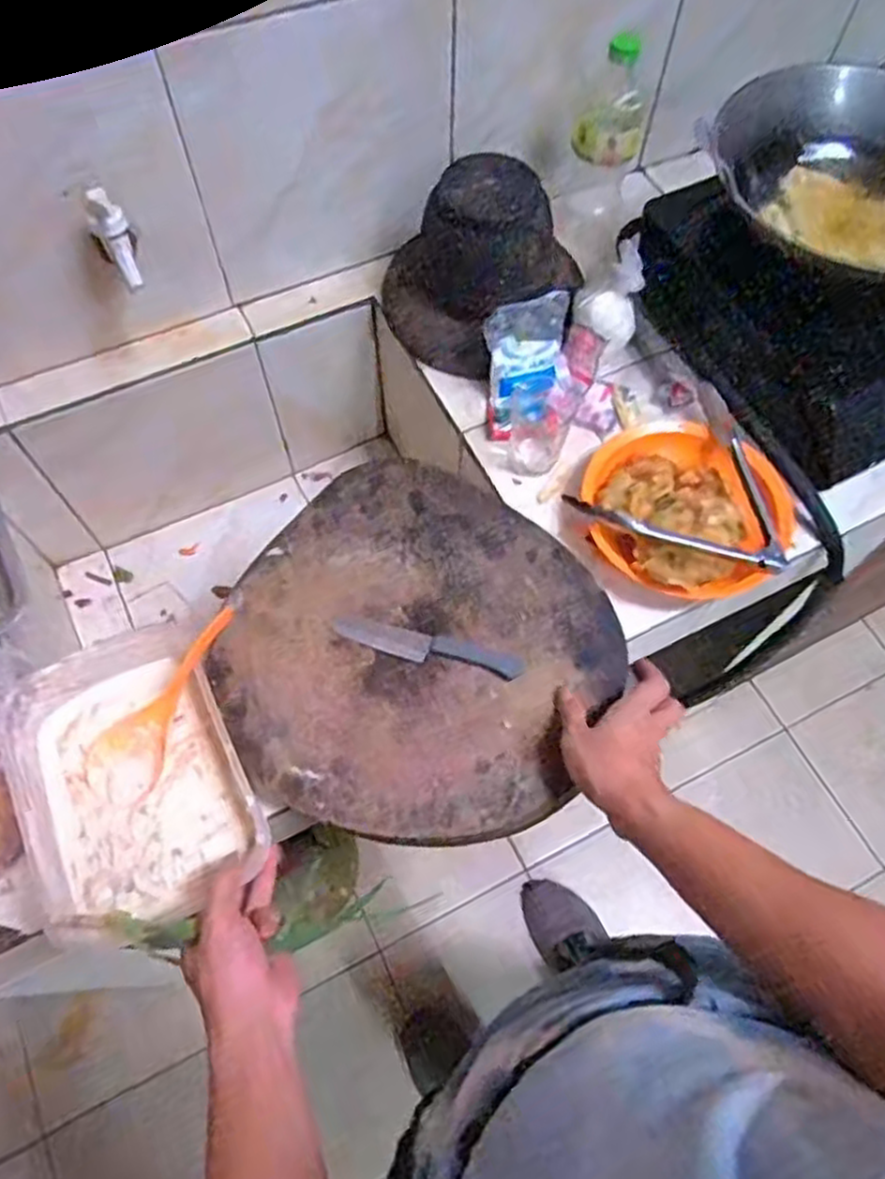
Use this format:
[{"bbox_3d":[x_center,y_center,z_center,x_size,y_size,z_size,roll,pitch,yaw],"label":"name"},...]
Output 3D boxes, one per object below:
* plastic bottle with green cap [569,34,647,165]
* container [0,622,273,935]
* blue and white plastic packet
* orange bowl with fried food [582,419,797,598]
[{"bbox_3d":[0.186,-0.531,0.803,0.073,0.118,0.058,12,63,5],"label":"plastic bottle with green cap"},{"bbox_3d":[-0.268,0.149,0.638,0.172,0.058,0.246,-25,66,-13],"label":"container"},{"bbox_3d":[0.099,-0.251,0.822,0.090,0.021,0.126,-12,106,-2],"label":"blue and white plastic packet"},{"bbox_3d":[0.245,-0.082,0.757,0.199,0.068,0.190,0,63,-1],"label":"orange bowl with fried food"}]

